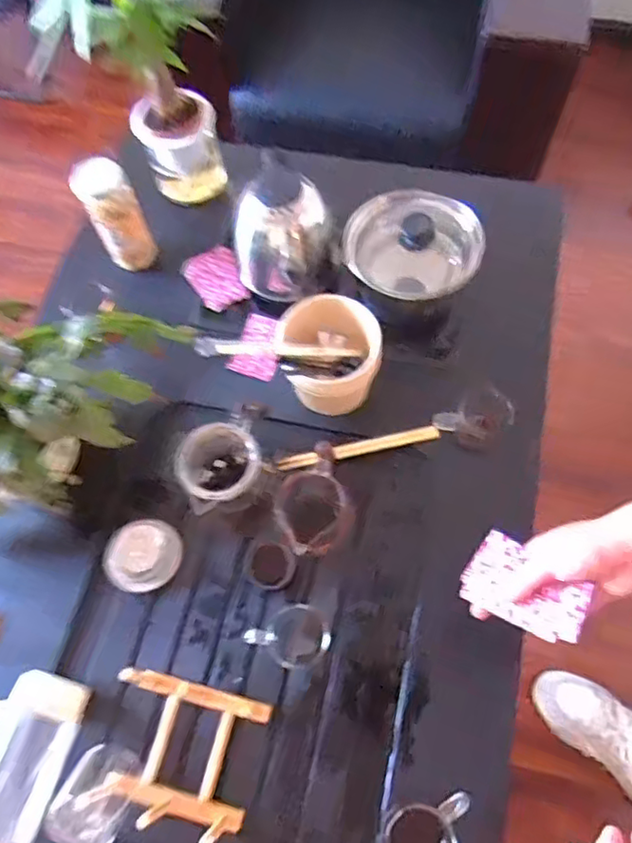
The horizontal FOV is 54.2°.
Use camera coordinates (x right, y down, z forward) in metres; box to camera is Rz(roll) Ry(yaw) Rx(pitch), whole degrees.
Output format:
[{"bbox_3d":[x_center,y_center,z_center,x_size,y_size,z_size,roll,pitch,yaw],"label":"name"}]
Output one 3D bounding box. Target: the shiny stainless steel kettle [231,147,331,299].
[{"bbox_3d":[-0.050,-0.240,0.791,0.105,0.133,0.108,33,71,17],"label":"shiny stainless steel kettle"}]

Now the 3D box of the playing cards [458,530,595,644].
[{"bbox_3d":[0.187,0.147,0.551,0.105,0.010,0.067,21,79,35],"label":"playing cards"}]

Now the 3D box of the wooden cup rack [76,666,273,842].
[{"bbox_3d":[-0.137,0.315,0.587,0.152,0.101,0.125,12,67,9],"label":"wooden cup rack"}]

